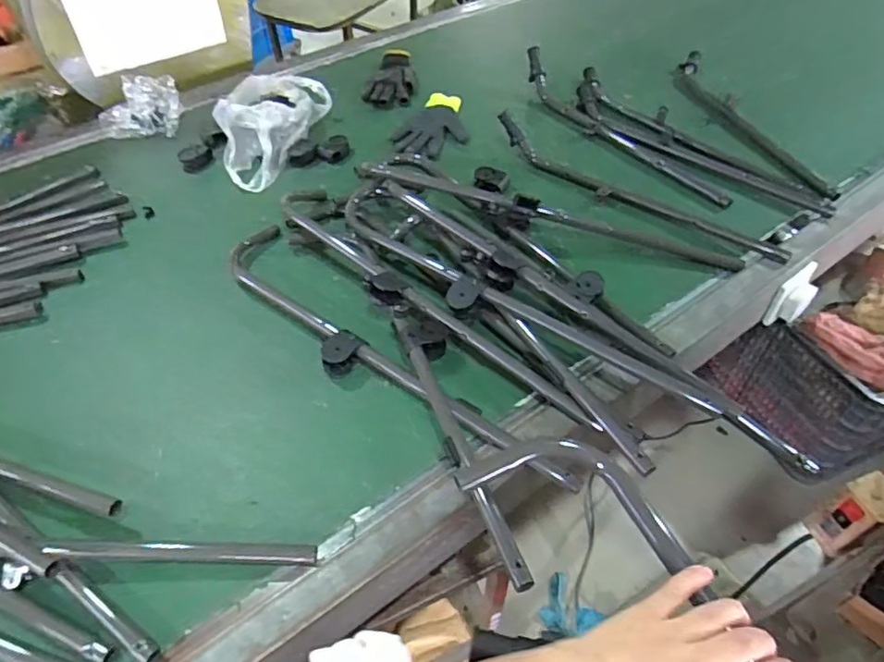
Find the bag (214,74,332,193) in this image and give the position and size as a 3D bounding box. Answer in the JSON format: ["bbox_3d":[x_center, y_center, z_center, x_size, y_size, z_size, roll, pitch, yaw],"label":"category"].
[{"bbox_3d":[-0.343,-0.398,1.114,0.153,0.084,0.286,18,52,16],"label":"bag"}]

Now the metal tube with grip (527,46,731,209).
[{"bbox_3d":[0.327,-0.401,1.109,0.062,0.079,0.548,-28,54,-22],"label":"metal tube with grip"}]

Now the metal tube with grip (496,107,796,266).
[{"bbox_3d":[0.311,-0.239,0.978,0.533,0.062,0.086,27,55,22],"label":"metal tube with grip"}]

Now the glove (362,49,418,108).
[{"bbox_3d":[-0.100,-0.563,1.291,0.103,0.032,0.216,7,49,7],"label":"glove"}]

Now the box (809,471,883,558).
[{"bbox_3d":[0.465,0.208,0.657,0.040,0.114,0.053,-19,51,-15],"label":"box"}]

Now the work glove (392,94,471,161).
[{"bbox_3d":[-0.009,-0.408,1.156,0.132,0.027,0.195,16,51,14],"label":"work glove"}]

